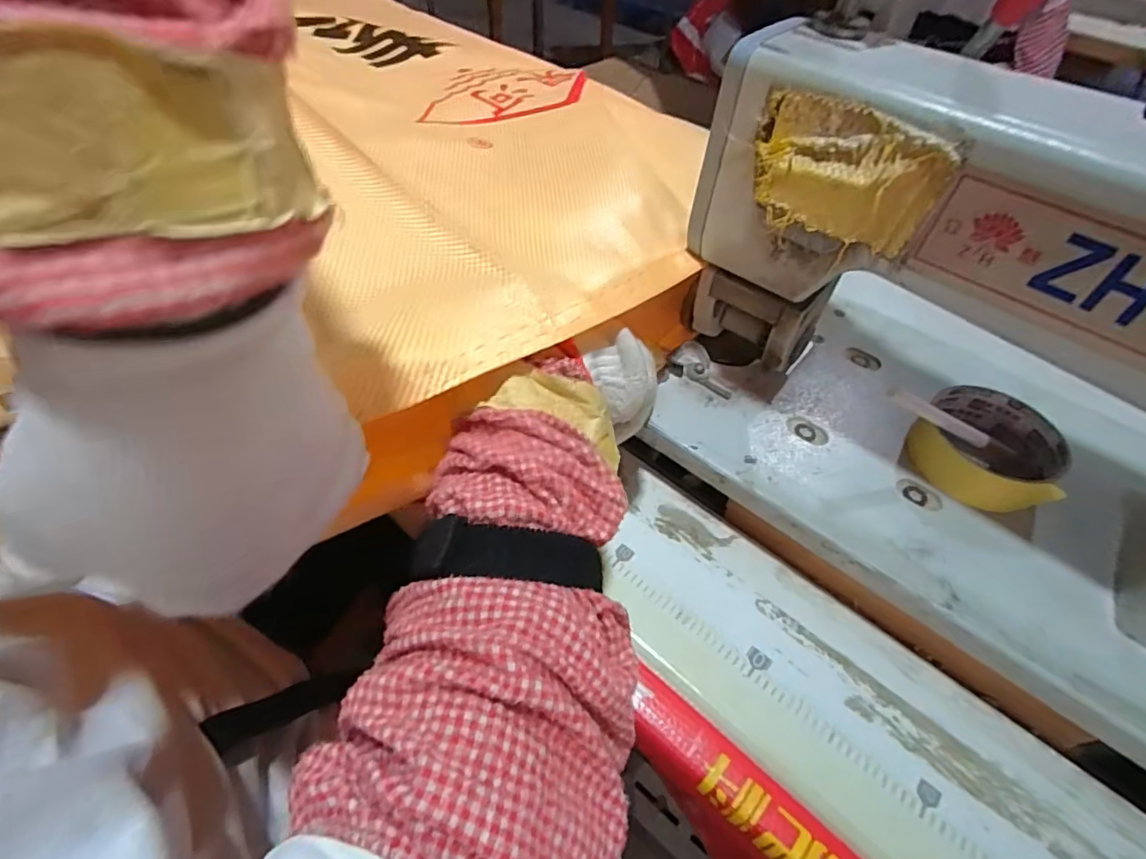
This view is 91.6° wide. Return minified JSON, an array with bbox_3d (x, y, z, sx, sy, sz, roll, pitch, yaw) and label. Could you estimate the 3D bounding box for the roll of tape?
[{"bbox_3d":[0.262,0.011,0.353,0.078,0.029,0.083,2,52,-2],"label":"roll of tape"}]

